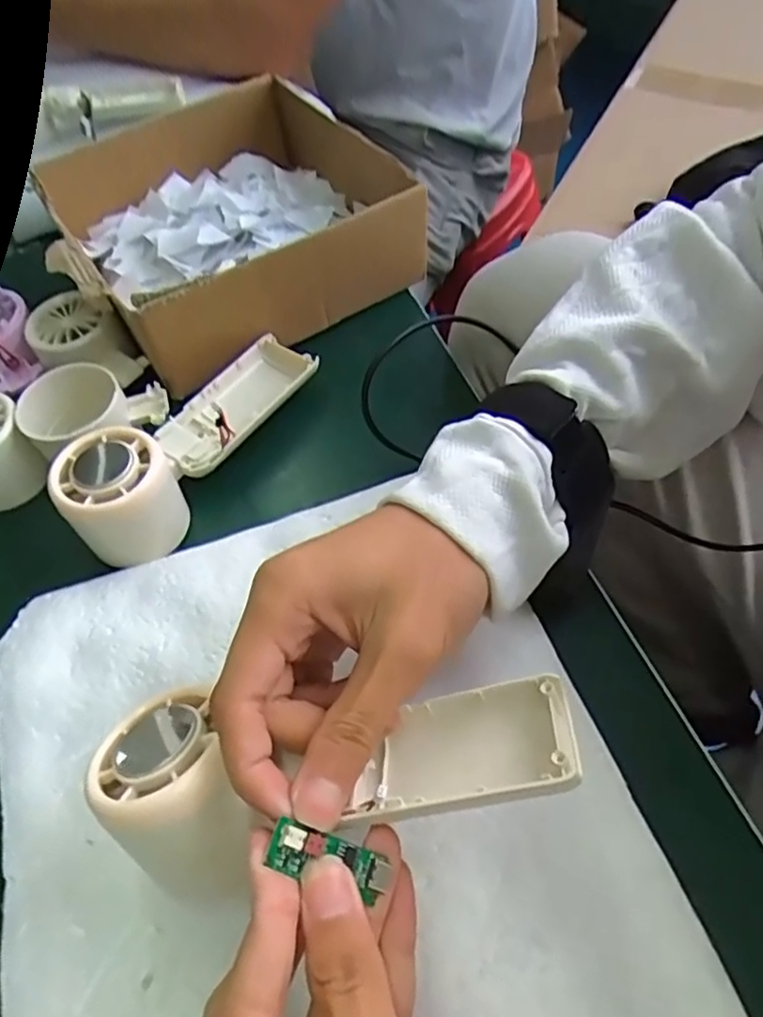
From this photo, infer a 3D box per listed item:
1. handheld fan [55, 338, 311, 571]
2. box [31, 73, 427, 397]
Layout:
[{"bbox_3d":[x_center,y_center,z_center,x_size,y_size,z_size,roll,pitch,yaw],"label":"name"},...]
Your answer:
[{"bbox_3d":[-0.104,-0.044,0.364,0.061,0.047,0.160,21,59,18],"label":"handheld fan"},{"bbox_3d":[-0.114,-0.211,0.467,0.203,0.070,0.249,-28,57,-14],"label":"box"}]

